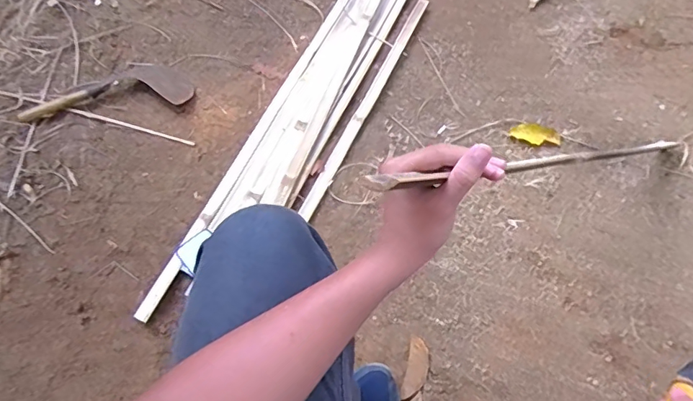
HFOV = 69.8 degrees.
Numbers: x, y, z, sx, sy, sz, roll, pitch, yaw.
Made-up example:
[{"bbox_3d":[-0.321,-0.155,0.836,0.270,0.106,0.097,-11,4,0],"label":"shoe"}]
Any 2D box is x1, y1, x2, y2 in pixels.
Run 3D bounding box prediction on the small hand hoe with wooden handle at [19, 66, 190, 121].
[{"bbox_3d":[-0.538,-0.255,1.123,0.384,0.030,0.136,-5,62,-1],"label":"small hand hoe with wooden handle"}]

